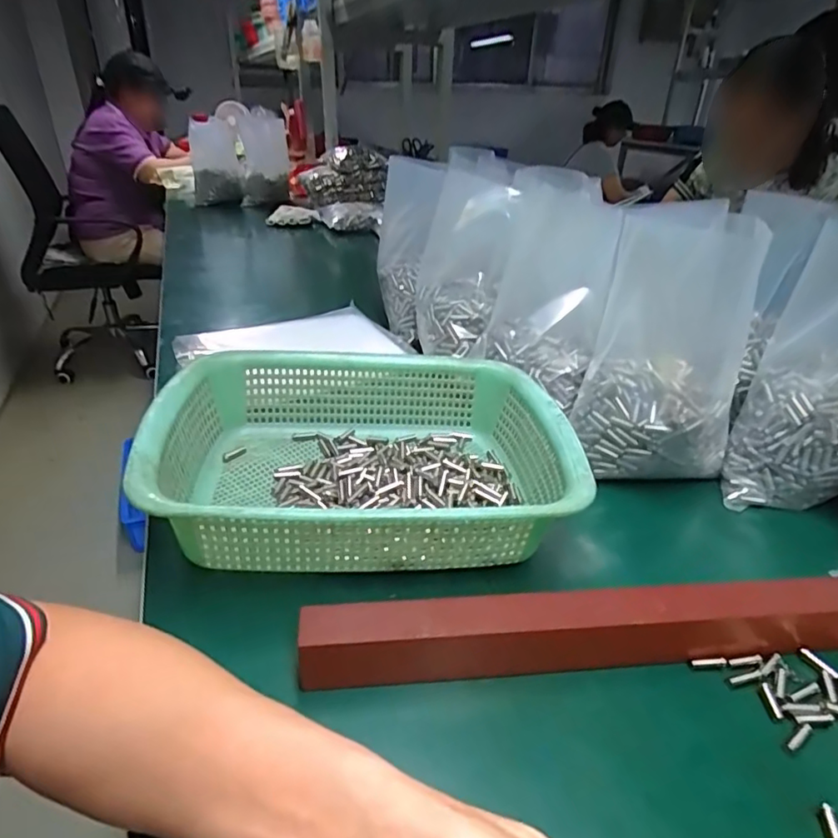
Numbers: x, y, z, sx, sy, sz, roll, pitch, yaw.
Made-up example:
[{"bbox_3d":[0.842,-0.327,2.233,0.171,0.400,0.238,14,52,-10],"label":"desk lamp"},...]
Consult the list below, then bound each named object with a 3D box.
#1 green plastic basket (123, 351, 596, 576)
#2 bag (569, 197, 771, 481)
[{"bbox_3d":[-0.037,0.023,0.422,0.291,0.106,0.219,-2,28,-8],"label":"green plastic basket"},{"bbox_3d":[0.219,-0.070,0.481,0.118,0.197,0.144,15,30,24],"label":"bag"}]

